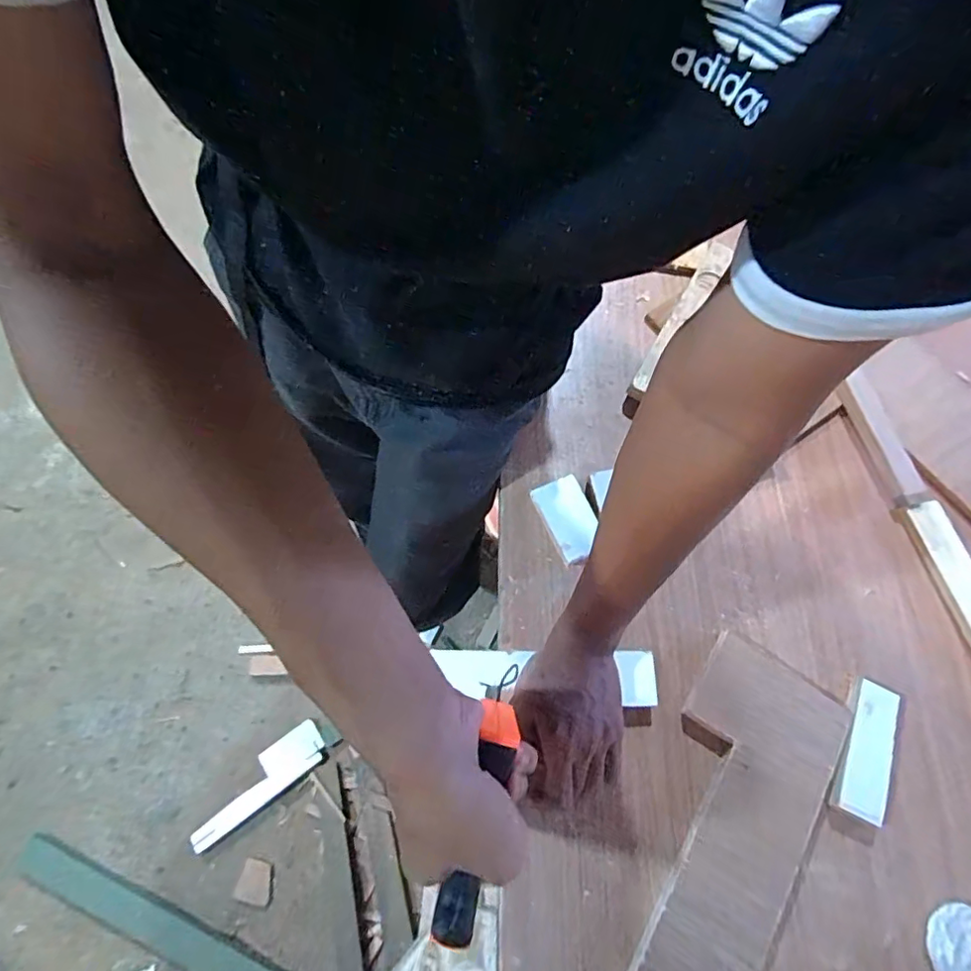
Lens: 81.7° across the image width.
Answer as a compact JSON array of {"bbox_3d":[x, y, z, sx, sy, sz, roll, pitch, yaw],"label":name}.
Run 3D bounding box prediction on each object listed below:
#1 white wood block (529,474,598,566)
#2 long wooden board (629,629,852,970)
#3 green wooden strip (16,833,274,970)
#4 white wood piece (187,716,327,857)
[{"bbox_3d":[0.081,0.033,0.552,0.047,0.022,0.080,-20,70,-11],"label":"white wood block"},{"bbox_3d":[0.197,0.278,0.458,0.121,0.023,0.291,31,69,9],"label":"long wooden board"},{"bbox_3d":[-0.544,0.792,0.987,0.623,0.031,0.061,24,68,7],"label":"green wooden strip"},{"bbox_3d":[-0.441,0.575,1.086,0.277,0.034,0.088,-34,73,-16],"label":"white wood piece"}]

